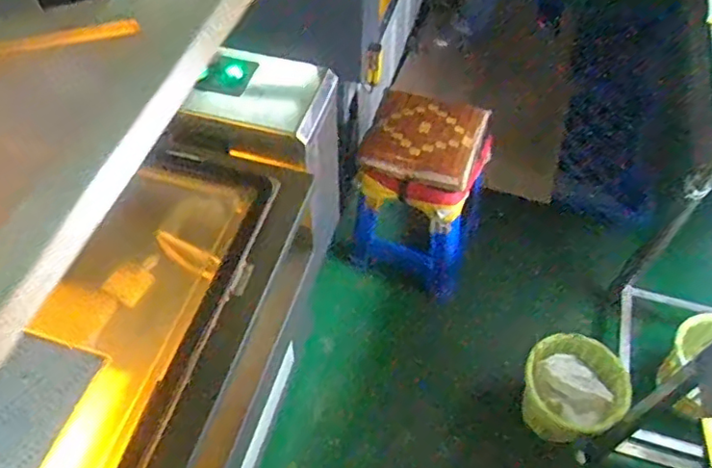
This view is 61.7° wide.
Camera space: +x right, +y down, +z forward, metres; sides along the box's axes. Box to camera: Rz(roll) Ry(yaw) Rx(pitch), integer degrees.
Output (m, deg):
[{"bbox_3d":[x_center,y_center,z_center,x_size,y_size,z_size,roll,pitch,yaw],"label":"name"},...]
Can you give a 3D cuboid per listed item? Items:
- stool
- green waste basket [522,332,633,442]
[{"bbox_3d":[0.196,-0.120,1.834,0.347,0.560,0.299,9,55,6],"label":"stool"},{"bbox_3d":[0.593,0.430,1.629,0.282,0.264,0.229,27,59,17],"label":"green waste basket"}]

